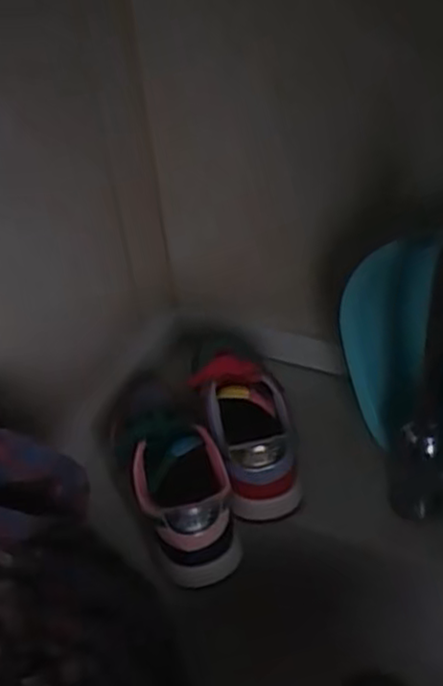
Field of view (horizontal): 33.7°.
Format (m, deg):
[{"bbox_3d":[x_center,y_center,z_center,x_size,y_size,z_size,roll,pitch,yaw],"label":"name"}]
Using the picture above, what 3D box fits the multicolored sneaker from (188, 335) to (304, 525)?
[{"bbox_3d":[0.027,0.079,0.700,0.080,0.071,0.175,-14,68,-8],"label":"multicolored sneaker"}]

